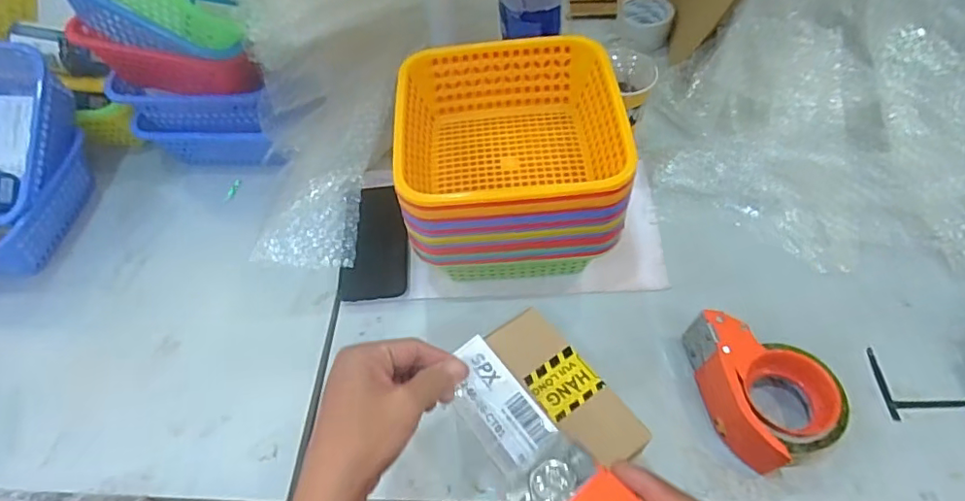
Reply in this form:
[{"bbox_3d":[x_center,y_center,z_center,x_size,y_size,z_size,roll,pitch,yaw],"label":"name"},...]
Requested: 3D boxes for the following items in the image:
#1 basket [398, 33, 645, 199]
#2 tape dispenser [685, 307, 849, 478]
[{"bbox_3d":[0.027,-0.117,0.583,0.221,0.085,0.220,-4,54,1],"label":"basket"},{"bbox_3d":[0.272,0.130,0.528,0.110,0.064,0.143,-8,54,-1],"label":"tape dispenser"}]

